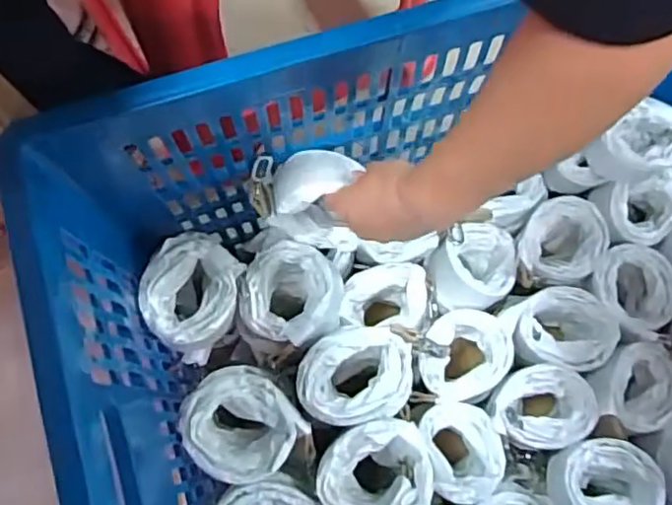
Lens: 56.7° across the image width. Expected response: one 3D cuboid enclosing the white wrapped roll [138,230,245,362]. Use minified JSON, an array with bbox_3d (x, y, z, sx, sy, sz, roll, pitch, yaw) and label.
[{"bbox_3d":[-0.139,0.039,0.608,0.097,0.080,0.098,0,75,-1],"label":"white wrapped roll"}]

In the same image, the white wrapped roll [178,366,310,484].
[{"bbox_3d":[-0.086,0.158,0.575,0.091,0.084,0.101,-39,79,-10],"label":"white wrapped roll"}]

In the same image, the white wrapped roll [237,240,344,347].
[{"bbox_3d":[-0.048,0.041,0.611,0.084,0.066,0.099,14,75,3],"label":"white wrapped roll"}]

